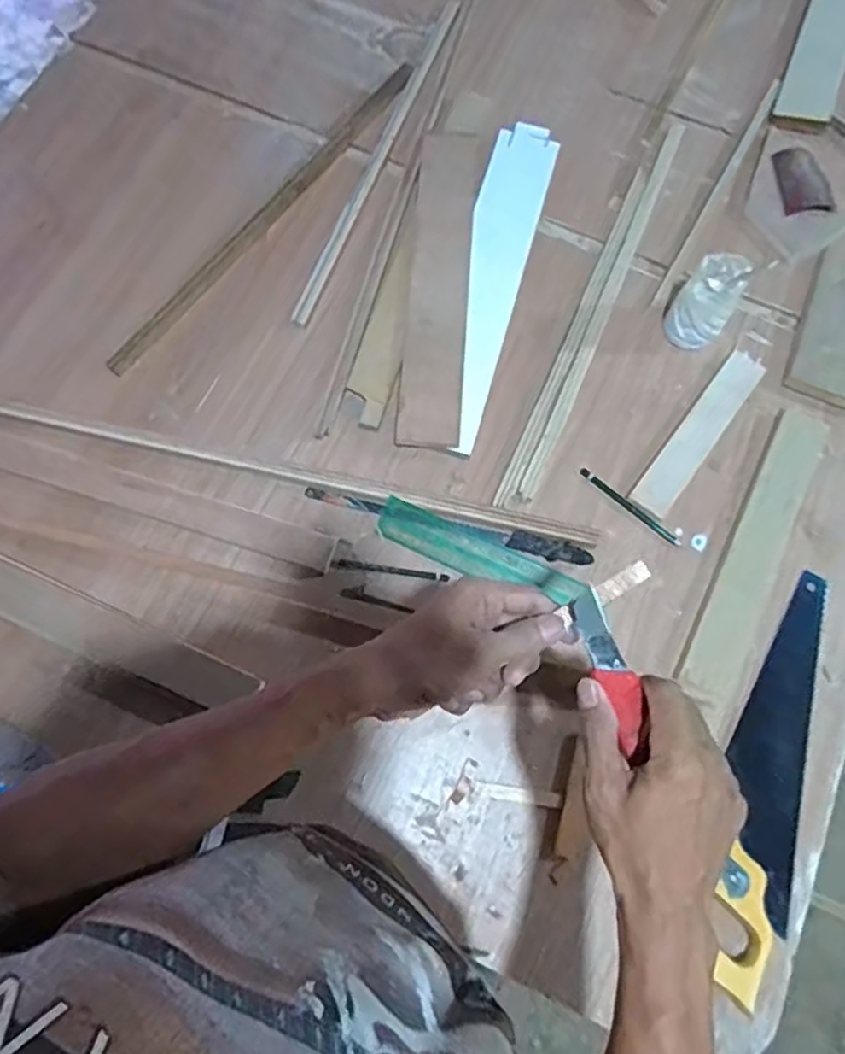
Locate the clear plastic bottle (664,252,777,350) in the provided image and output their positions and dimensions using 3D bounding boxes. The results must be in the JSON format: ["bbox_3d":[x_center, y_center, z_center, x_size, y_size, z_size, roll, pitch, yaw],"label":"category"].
[{"bbox_3d":[0.325,-0.256,0.777,0.063,0.095,0.064,42,77,11],"label":"clear plastic bottle"}]

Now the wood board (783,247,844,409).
[{"bbox_3d":[0.503,-0.237,0.809,0.096,0.014,0.199,22,74,6],"label":"wood board"}]

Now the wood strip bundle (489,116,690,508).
[{"bbox_3d":[0.209,-0.268,0.821,0.039,0.012,0.549,23,74,6],"label":"wood strip bundle"}]

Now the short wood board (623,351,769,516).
[{"bbox_3d":[0.313,-0.108,0.774,0.046,0.012,0.223,37,76,10],"label":"short wood board"}]

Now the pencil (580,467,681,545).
[{"bbox_3d":[0.228,-0.022,0.756,0.130,0.007,0.010,39,76,10],"label":"pencil"}]

